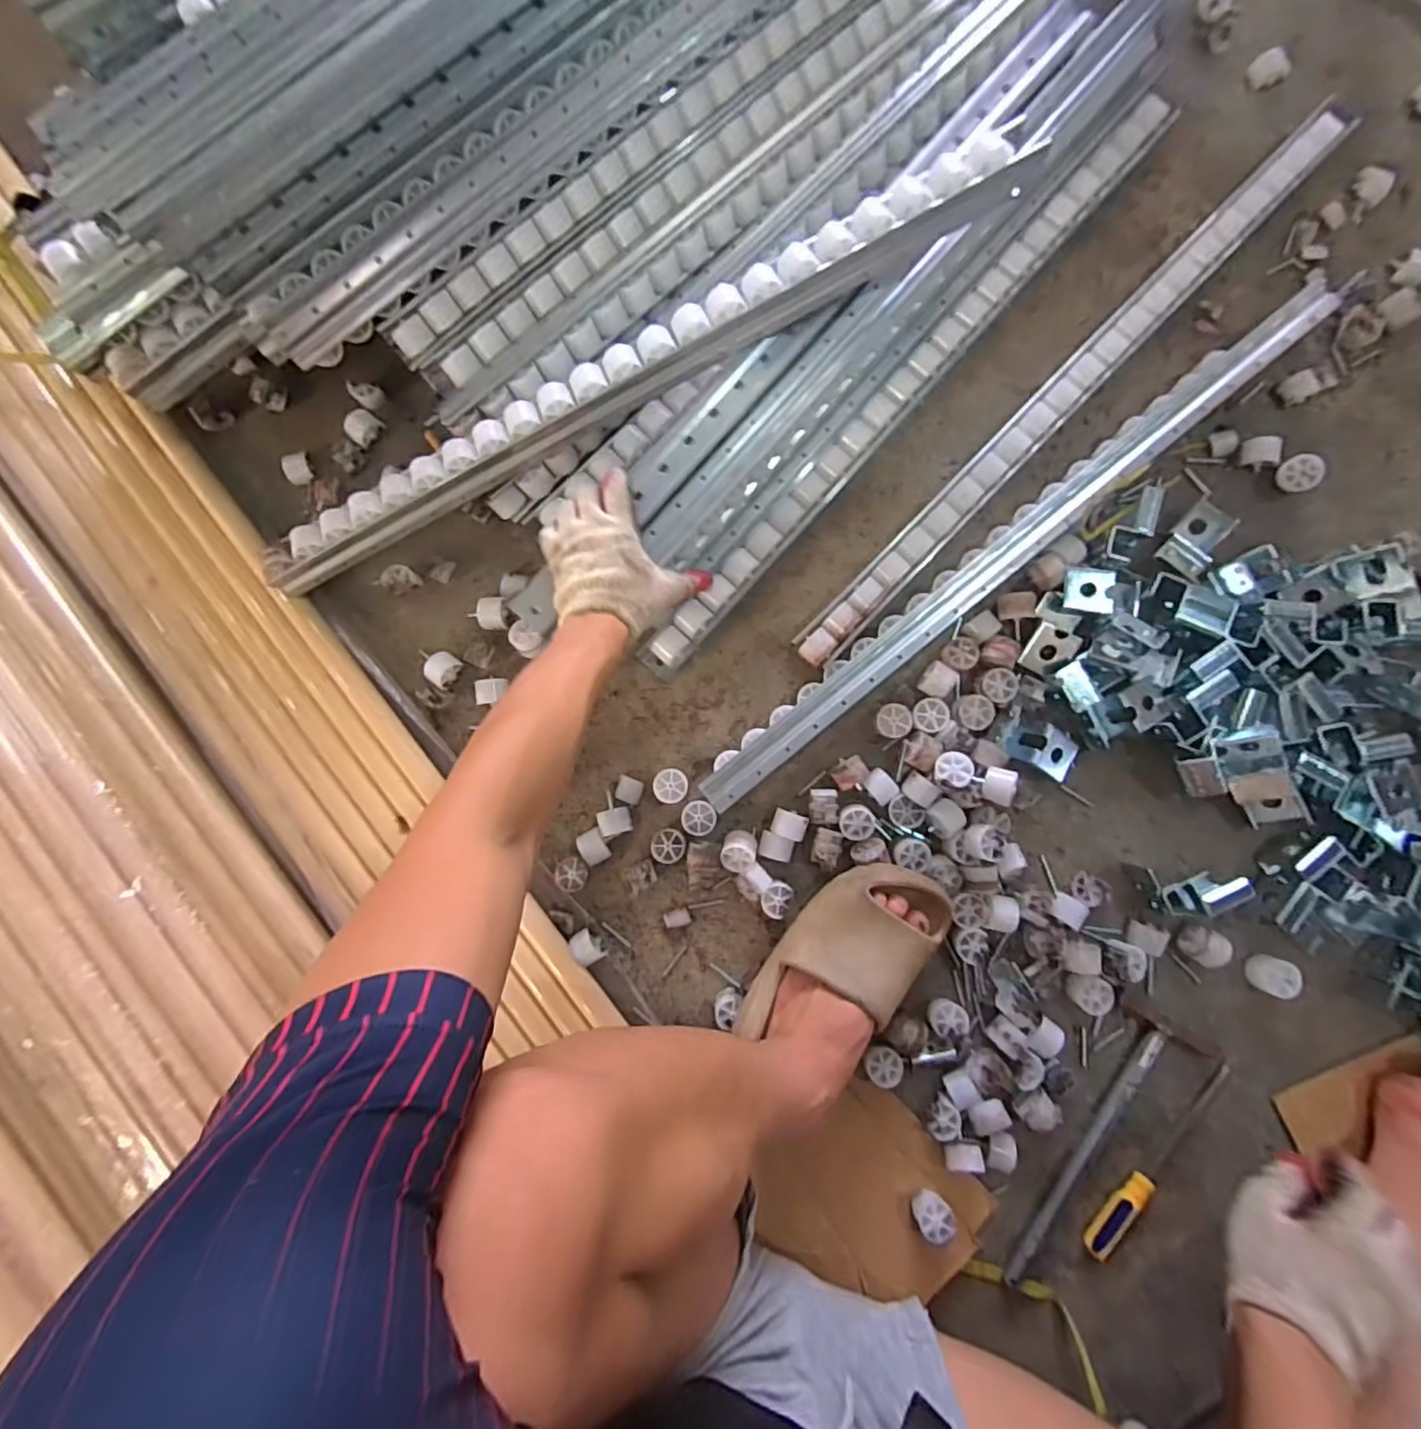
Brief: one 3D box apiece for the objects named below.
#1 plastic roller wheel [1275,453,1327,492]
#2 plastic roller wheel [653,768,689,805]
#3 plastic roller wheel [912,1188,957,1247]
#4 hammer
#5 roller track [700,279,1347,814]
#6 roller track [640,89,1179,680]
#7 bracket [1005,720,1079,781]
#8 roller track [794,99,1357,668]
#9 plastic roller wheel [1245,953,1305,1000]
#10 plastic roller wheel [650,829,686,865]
[{"bbox_3d":[0.612,-0.251,0.624,0.036,0.020,0.036,17,121,31],"label":"plastic roller wheel"},{"bbox_3d":[-0.041,0.075,0.623,0.035,0.024,0.035,0,86,0],"label":"plastic roller wheel"},{"bbox_3d":[0.211,0.473,0.570,0.035,0.034,0.034,0,86,0],"label":"plastic roller wheel"},{"bbox_3d":[0.385,0.430,0.584,0.079,0.018,0.286,29,87,2],"label":"hammer"},{"bbox_3d":[0.322,-0.181,0.619,0.830,0.048,0.060,-39,87,-2],"label":"roller track"},{"bbox_3d":[0.202,-0.345,0.635,0.067,0.049,0.795,41,89,3],"label":"roller track"},{"bbox_3d":[0.339,0.035,0.609,0.064,0.023,0.045,27,87,2],"label":"bracket"},{"bbox_3d":[0.376,-0.335,0.631,0.788,0.043,0.053,-45,87,-3],"label":"roller track"},{"bbox_3d":[0.556,0.258,0.596,0.030,0.039,0.035,19,86,2],"label":"plastic roller wheel"},{"bbox_3d":[-0.043,0.135,0.619,0.035,0.022,0.036,0,86,0],"label":"plastic roller wheel"}]

